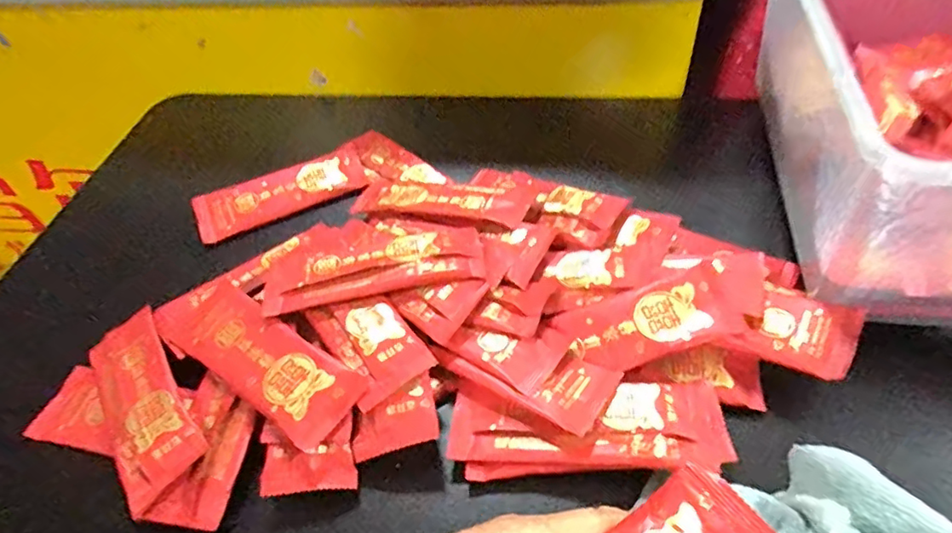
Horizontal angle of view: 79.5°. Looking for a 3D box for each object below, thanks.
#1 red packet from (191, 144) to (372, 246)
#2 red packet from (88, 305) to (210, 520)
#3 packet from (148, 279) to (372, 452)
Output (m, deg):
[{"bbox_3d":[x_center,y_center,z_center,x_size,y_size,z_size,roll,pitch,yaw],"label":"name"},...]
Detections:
[{"bbox_3d":[-0.160,-0.064,0.469,0.137,0.007,0.051,-23,52,-12],"label":"red packet"},{"bbox_3d":[-0.201,0.078,0.342,0.047,0.010,0.131,-41,52,-6],"label":"red packet"},{"bbox_3d":[-0.135,0.049,0.343,0.155,0.011,0.048,26,68,29],"label":"packet"}]

